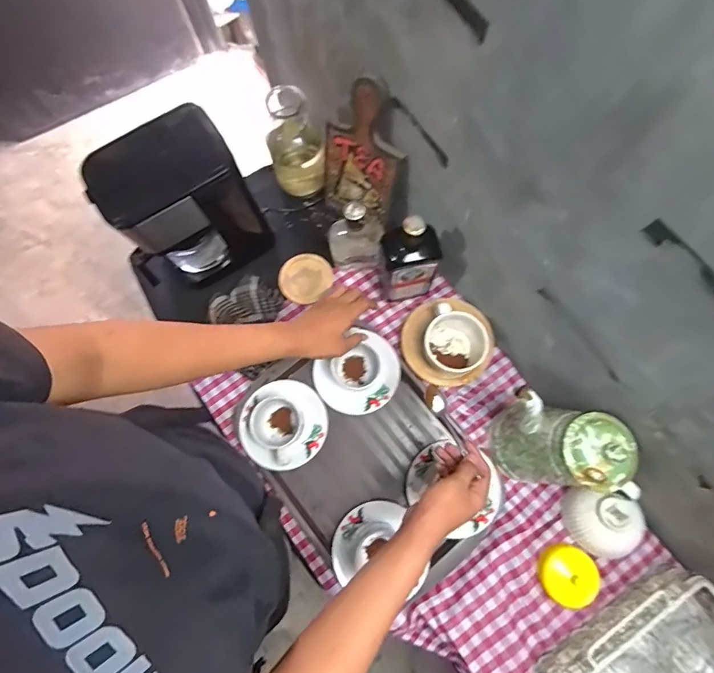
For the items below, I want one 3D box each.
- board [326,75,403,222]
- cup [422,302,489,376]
[{"bbox_3d":[0.009,-0.290,0.674,0.137,0.233,0.009,34,62,10],"label":"board"},{"bbox_3d":[0.158,0.008,0.682,0.083,0.073,0.109,-38,78,-8],"label":"cup"}]

